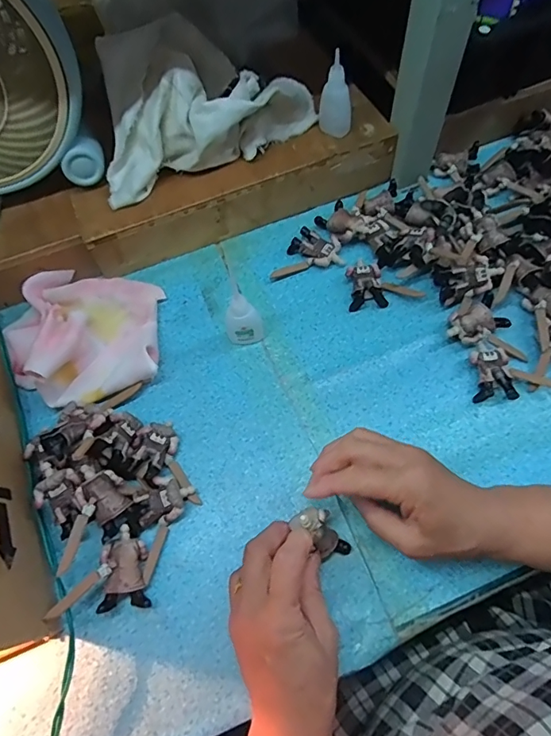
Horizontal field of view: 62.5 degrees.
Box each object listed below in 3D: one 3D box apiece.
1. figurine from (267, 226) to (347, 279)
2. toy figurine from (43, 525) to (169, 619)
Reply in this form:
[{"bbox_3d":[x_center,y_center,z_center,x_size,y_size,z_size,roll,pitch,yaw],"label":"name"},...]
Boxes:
[{"bbox_3d":[0.031,-0.127,0.488,0.077,0.018,0.051,-9,63,-2],"label":"figurine"},{"bbox_3d":[-0.130,0.159,0.358,0.077,0.027,0.059,-4,63,1],"label":"toy figurine"}]

